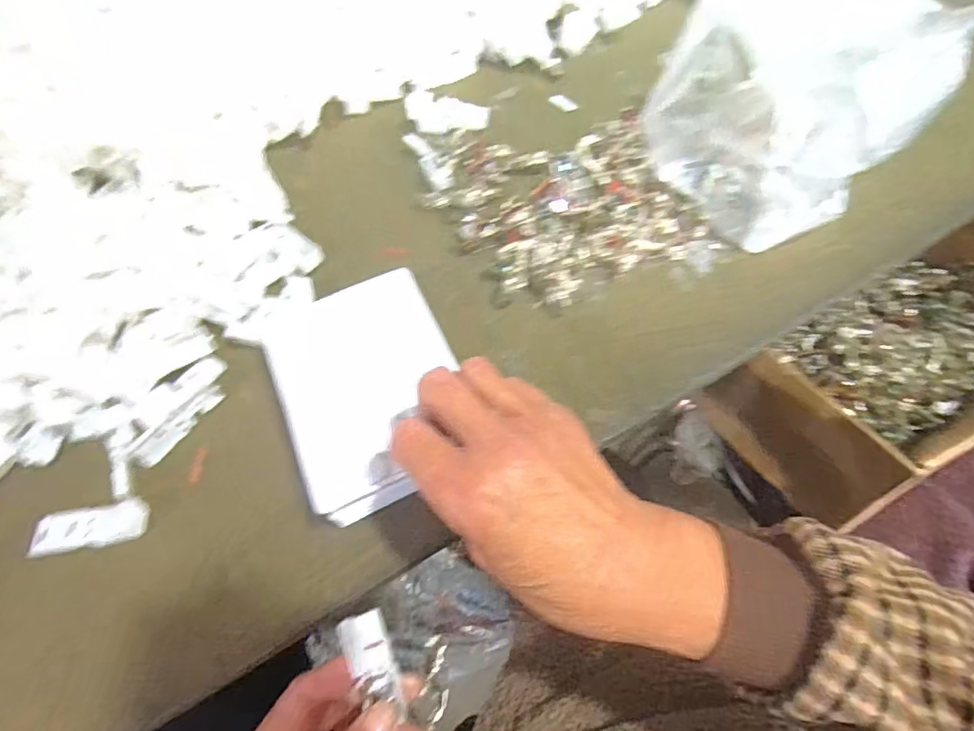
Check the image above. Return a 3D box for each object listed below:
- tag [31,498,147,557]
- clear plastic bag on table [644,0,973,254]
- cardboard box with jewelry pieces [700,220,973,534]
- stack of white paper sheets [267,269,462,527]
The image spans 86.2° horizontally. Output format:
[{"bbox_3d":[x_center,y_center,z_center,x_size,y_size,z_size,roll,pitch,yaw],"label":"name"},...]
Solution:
[{"bbox_3d":[-0.220,0.089,0.288,0.056,0.007,0.022,-10,64,-2],"label":"tag"},{"bbox_3d":[0.181,-0.159,0.320,0.136,0.127,0.094,38,72,16],"label":"clear plastic bag on table"},{"bbox_3d":[0.362,-0.012,0.441,0.289,0.141,0.148,-32,66,-12],"label":"cardboard box with jewelry pieces"},{"bbox_3d":[-0.069,0.009,0.304,0.098,0.021,0.138,-19,59,-17],"label":"stack of white paper sheets"}]

